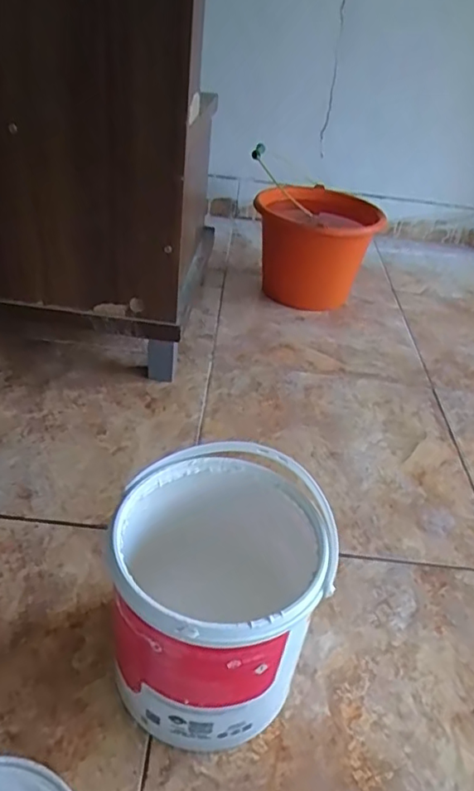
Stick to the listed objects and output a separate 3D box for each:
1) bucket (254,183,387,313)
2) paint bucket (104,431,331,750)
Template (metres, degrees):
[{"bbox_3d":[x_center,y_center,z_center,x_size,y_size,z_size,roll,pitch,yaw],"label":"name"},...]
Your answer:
[{"bbox_3d":[0.167,-0.322,1.239,0.247,0.205,0.264,5,36,-3],"label":"bucket"},{"bbox_3d":[-0.018,0.180,0.510,0.170,0.195,0.184,6,36,-2],"label":"paint bucket"}]

